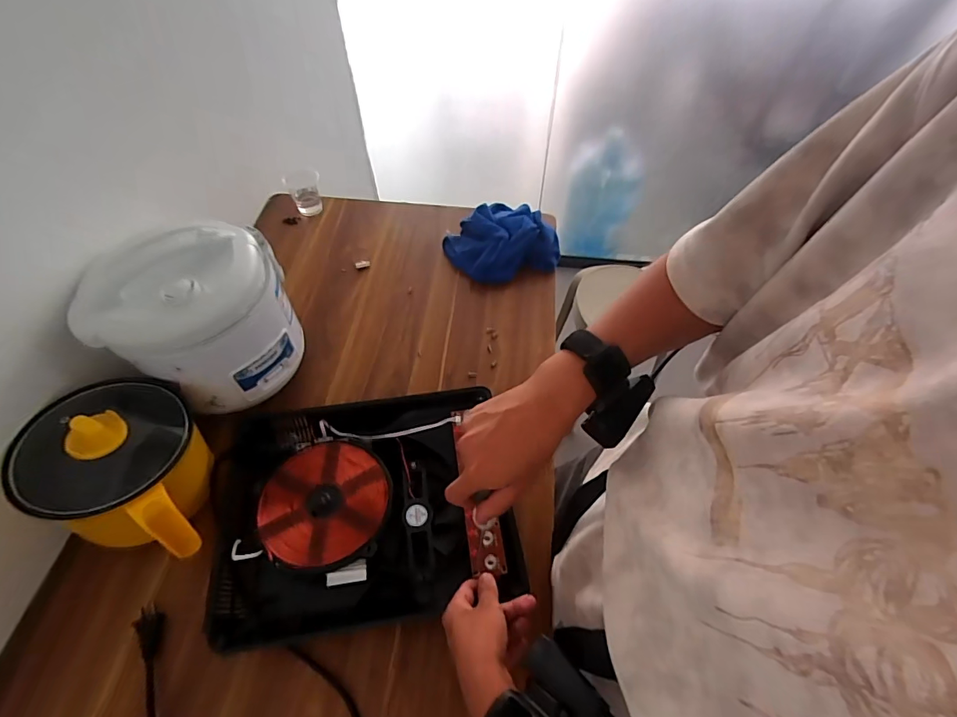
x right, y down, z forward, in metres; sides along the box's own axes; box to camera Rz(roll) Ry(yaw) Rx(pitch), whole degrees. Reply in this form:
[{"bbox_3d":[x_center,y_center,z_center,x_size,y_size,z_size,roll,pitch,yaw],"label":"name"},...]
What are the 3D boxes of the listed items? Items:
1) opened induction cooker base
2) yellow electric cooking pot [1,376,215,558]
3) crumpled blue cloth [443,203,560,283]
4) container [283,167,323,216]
[{"bbox_3d":[-0.149,0.184,0.576,0.361,0.057,0.272,-7,56,-6],"label":"opened induction cooker base"},{"bbox_3d":[-0.413,0.126,0.551,0.175,0.161,0.176,0,55,0],"label":"yellow electric cooking pot"},{"bbox_3d":[0.040,-0.220,0.865,0.185,0.070,0.170,-21,58,-14],"label":"crumpled blue cloth"},{"bbox_3d":[-0.367,-0.353,0.964,0.069,0.066,0.078,-10,56,-7],"label":"container"}]

